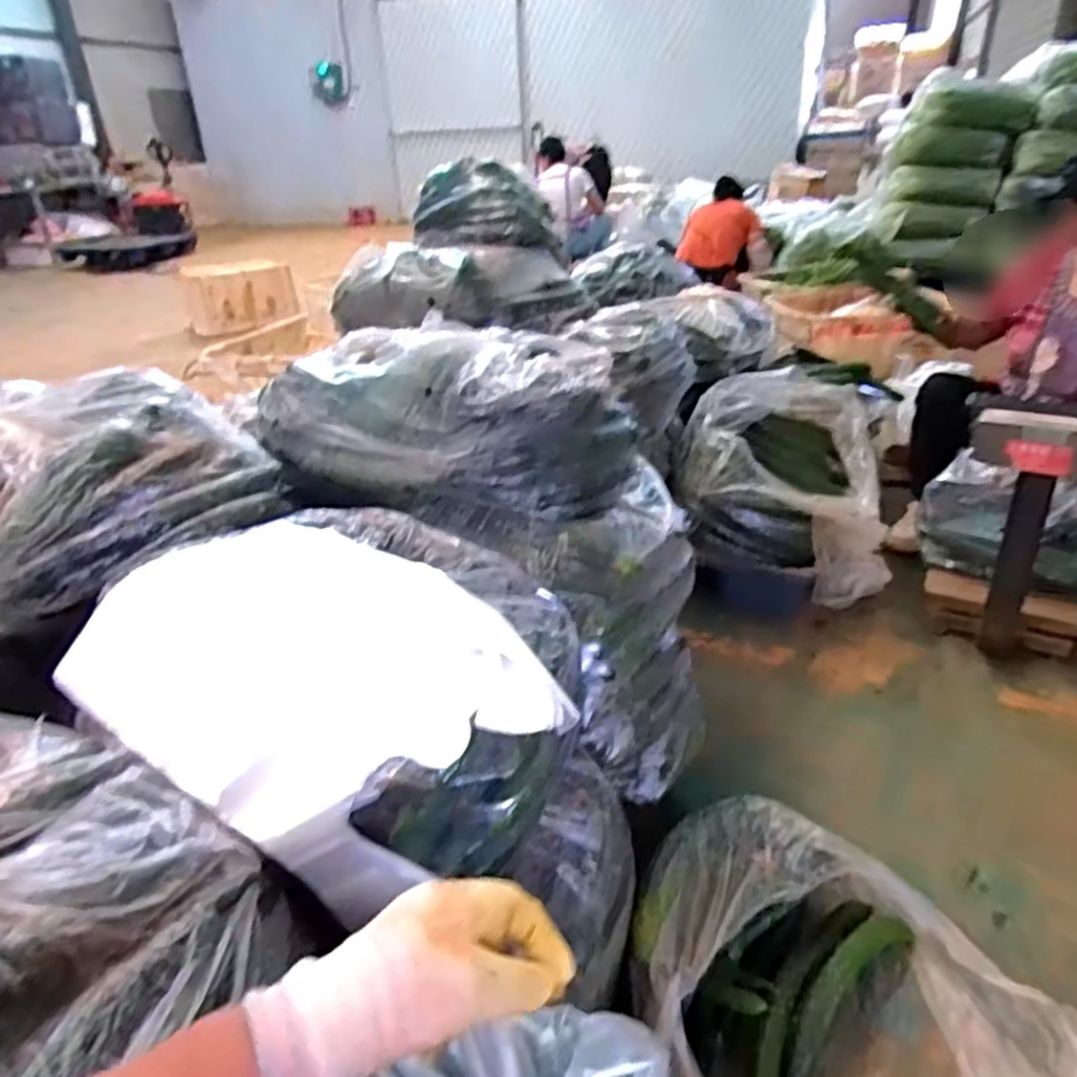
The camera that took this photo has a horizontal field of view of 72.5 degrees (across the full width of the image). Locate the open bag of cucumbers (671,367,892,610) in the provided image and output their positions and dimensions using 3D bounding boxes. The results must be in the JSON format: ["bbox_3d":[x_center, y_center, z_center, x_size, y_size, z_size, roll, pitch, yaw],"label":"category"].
[{"bbox_3d":[0.570,-0.147,1.766,0.471,0.325,0.554,3,29,9],"label":"open bag of cucumbers"}]

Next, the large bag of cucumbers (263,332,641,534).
[{"bbox_3d":[-0.114,-0.195,1.074,0.489,0.198,0.363,11,31,22],"label":"large bag of cucumbers"}]

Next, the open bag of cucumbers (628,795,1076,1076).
[{"bbox_3d":[0.399,0.563,0.774,0.406,0.192,0.640,-27,37,-37],"label":"open bag of cucumbers"}]

